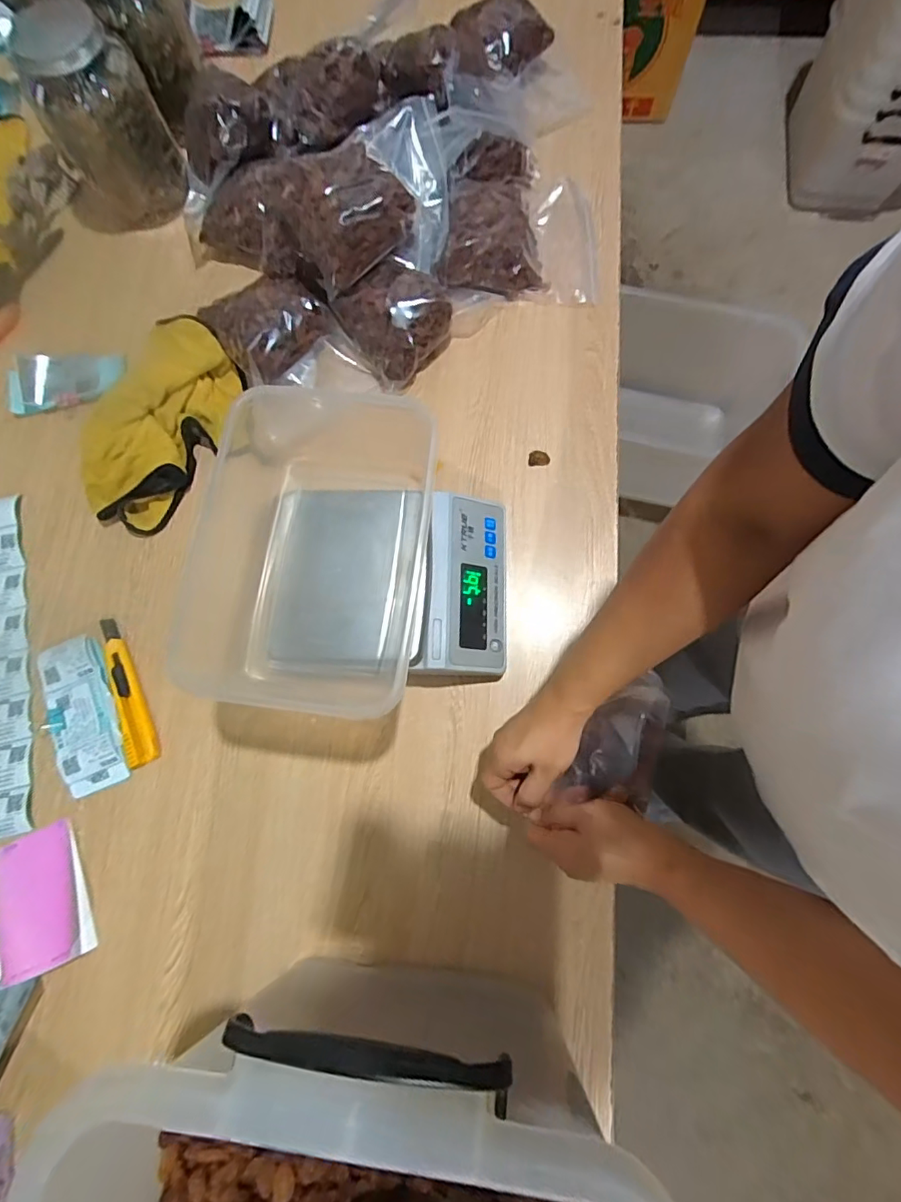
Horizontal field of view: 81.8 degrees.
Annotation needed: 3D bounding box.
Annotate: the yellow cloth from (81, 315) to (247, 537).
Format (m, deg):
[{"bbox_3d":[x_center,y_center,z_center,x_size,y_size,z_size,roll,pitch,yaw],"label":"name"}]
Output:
[{"bbox_3d":[-0.336,-0.208,0.607,0.113,0.053,0.258,22,79,6],"label":"yellow cloth"}]

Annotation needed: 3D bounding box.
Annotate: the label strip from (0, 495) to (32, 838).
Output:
[{"bbox_3d":[-0.500,0.059,0.575,0.063,0.007,0.377,-11,77,-1],"label":"label strip"}]

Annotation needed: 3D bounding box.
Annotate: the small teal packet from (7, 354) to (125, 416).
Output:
[{"bbox_3d":[-0.483,-0.278,0.650,0.135,0.033,0.069,-14,77,-2],"label":"small teal packet"}]

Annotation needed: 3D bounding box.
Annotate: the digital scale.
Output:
[{"bbox_3d":[-0.060,-0.016,0.542,0.239,0.078,0.211,1,77,1],"label":"digital scale"}]

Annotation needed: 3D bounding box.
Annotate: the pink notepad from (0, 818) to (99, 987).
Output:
[{"bbox_3d":[-0.406,0.293,0.510,0.079,0.028,0.127,-23,78,-4],"label":"pink notepad"}]

